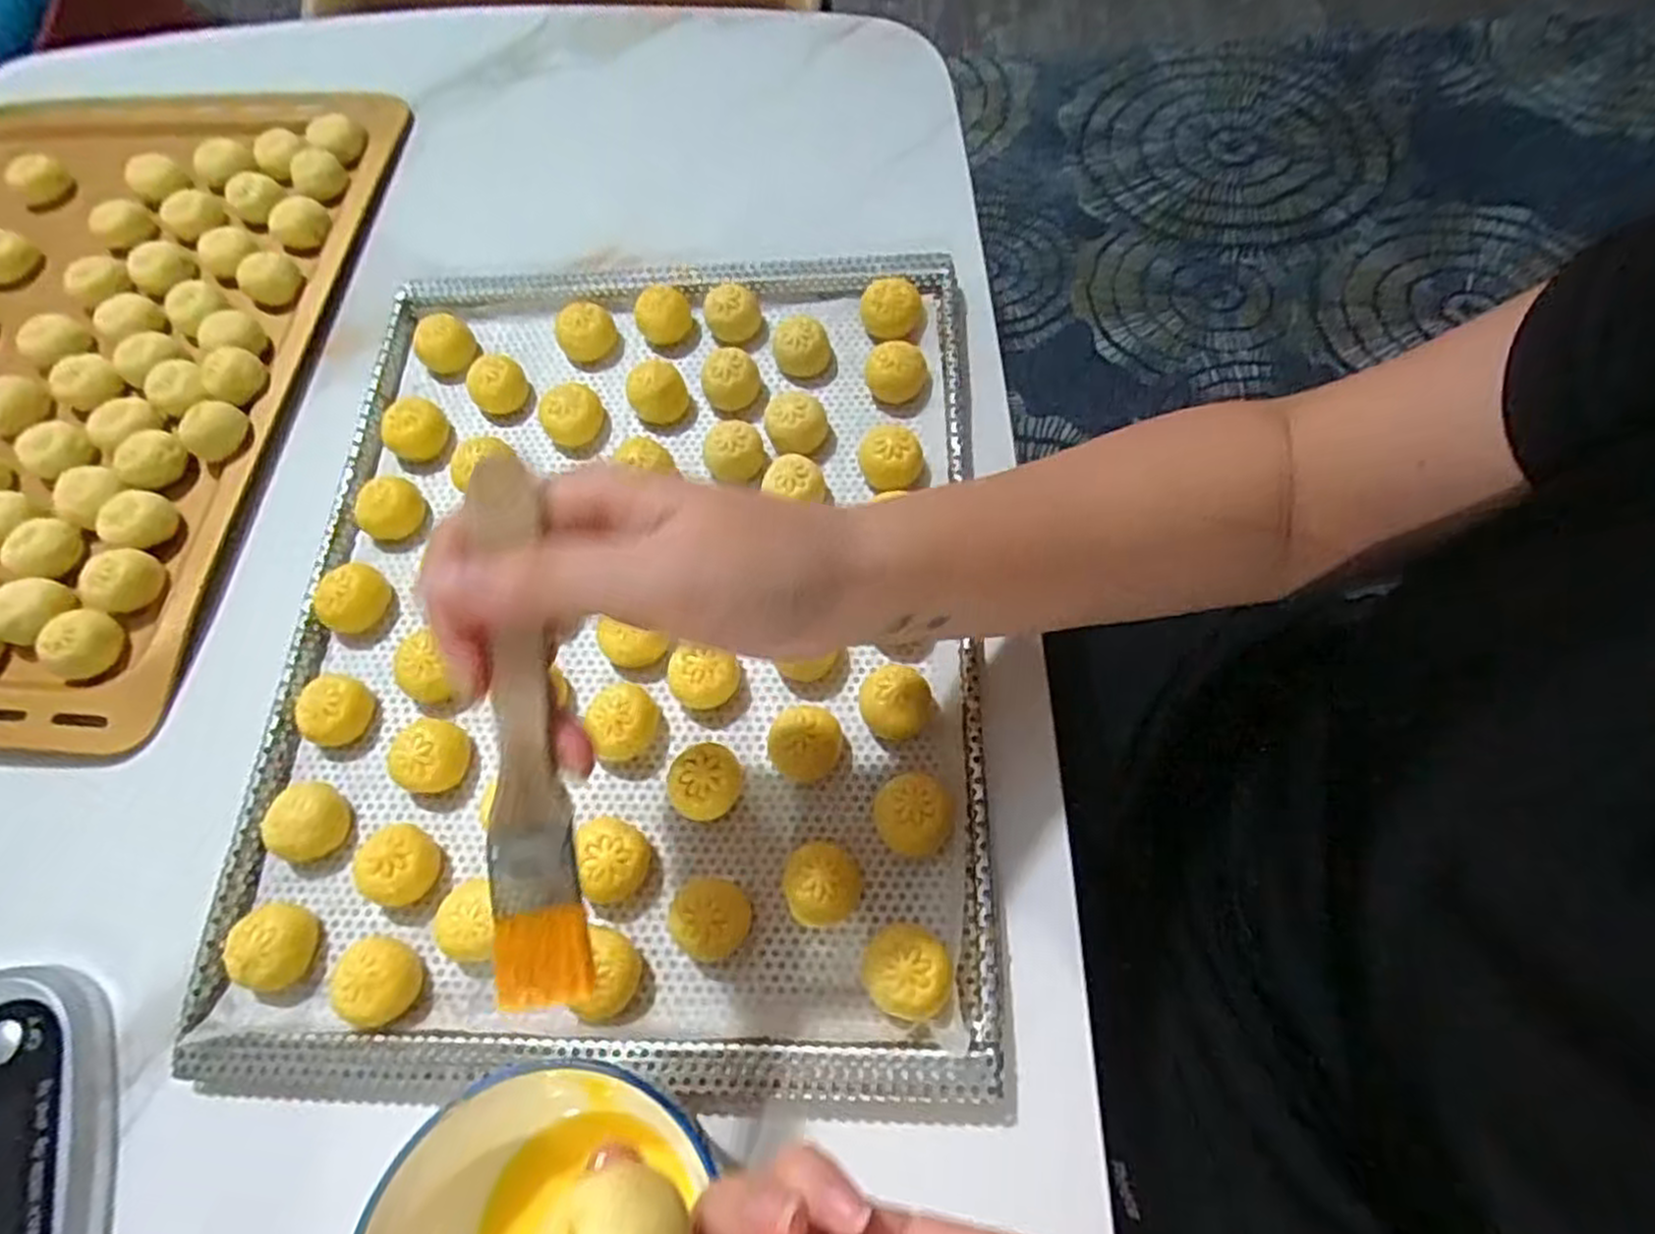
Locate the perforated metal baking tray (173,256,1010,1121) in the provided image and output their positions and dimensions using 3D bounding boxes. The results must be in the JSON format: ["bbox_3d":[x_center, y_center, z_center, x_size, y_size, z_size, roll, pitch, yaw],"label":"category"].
[{"bbox_3d":[-0.090,-0.008,0.360,0.309,0.027,0.392,0,67,3],"label":"perforated metal baking tray"}]

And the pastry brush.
[{"bbox_3d":[-0.079,0.029,0.201,0.020,0.013,0.140,-5,89,1],"label":"pastry brush"}]

